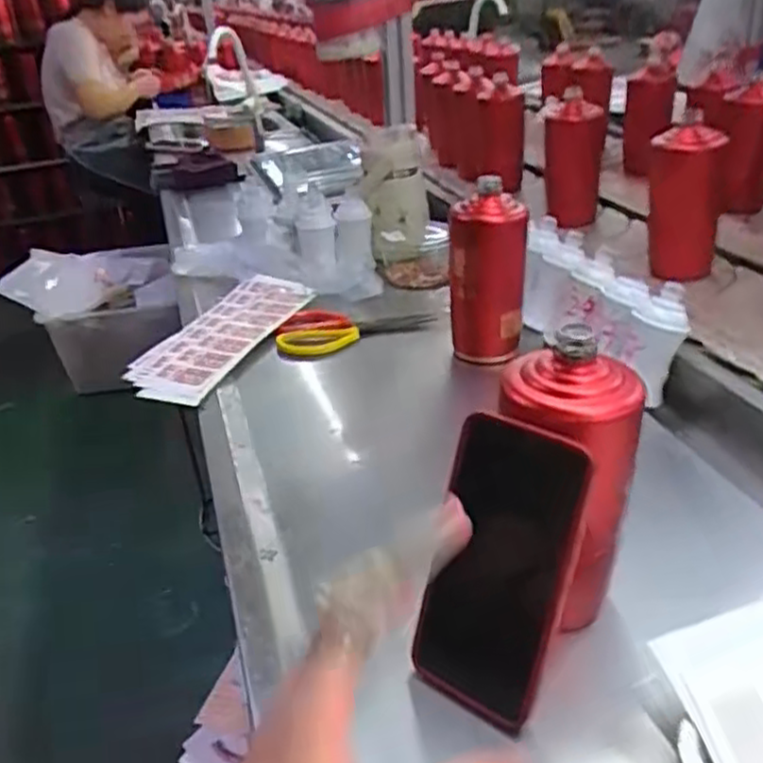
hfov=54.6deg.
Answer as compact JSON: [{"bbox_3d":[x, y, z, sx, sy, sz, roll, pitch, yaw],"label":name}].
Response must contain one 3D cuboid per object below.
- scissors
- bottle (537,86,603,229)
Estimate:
[{"bbox_3d":[-0.029,-0.063,0.913,0.191,0.021,0.096,-5,29,2],"label":"scissors"},{"bbox_3d":[0.287,-0.334,1.136,0.090,0.189,0.067,3,31,16],"label":"bottle"}]

